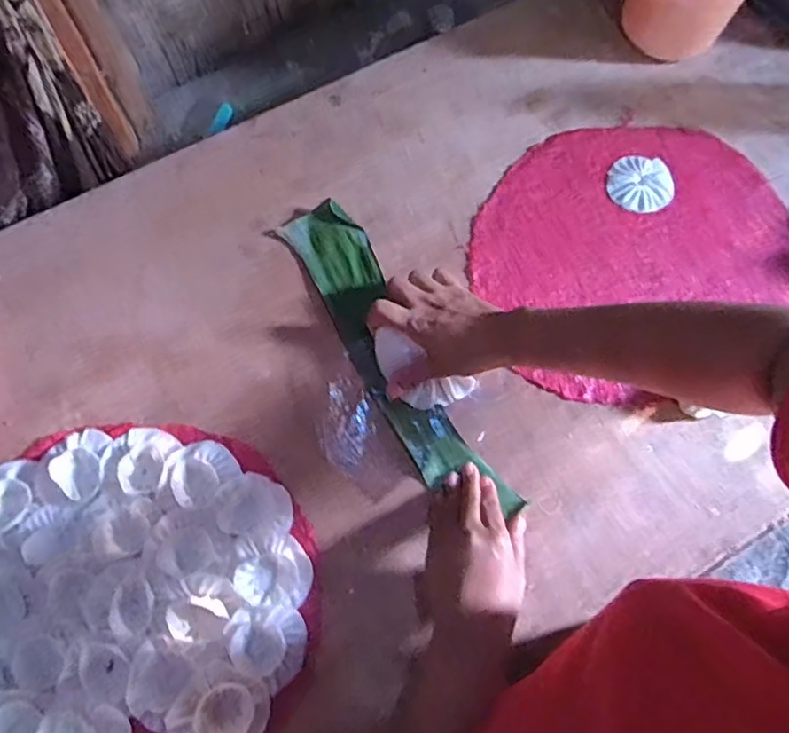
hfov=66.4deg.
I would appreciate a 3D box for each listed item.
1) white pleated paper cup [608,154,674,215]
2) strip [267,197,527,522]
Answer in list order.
[{"bbox_3d":[0.274,-0.204,0.668,0.071,0.009,0.071,28,73,8],"label":"white pleated paper cup"},{"bbox_3d":[-0.002,-0.012,0.590,0.075,0.017,0.356,-27,74,-11],"label":"strip"}]

